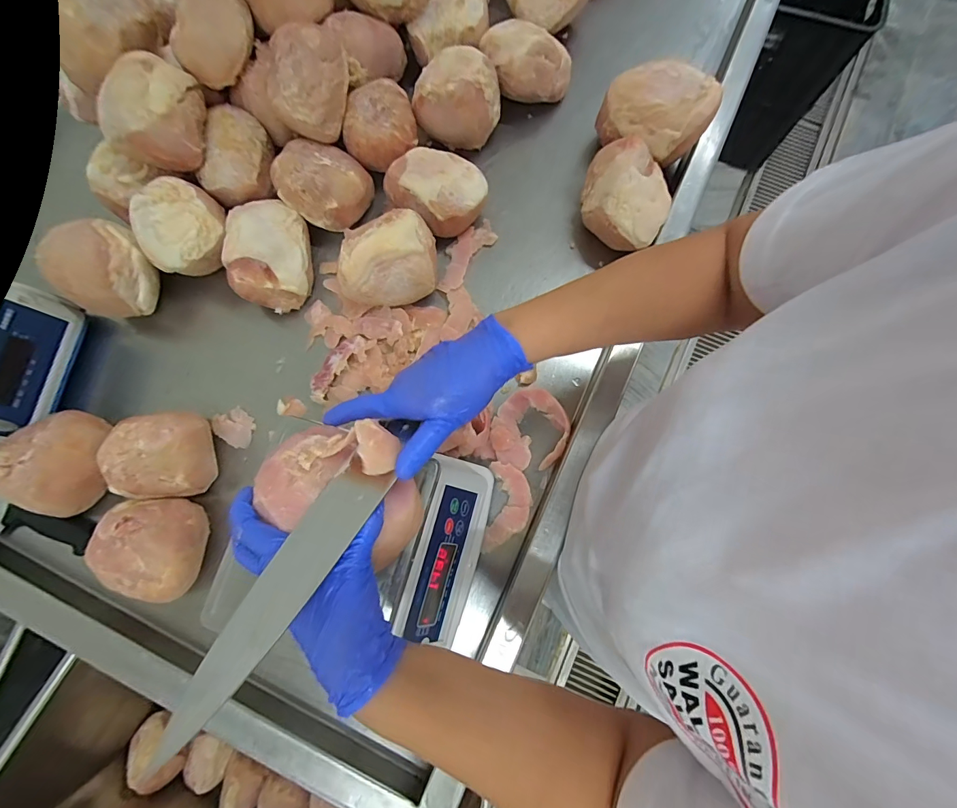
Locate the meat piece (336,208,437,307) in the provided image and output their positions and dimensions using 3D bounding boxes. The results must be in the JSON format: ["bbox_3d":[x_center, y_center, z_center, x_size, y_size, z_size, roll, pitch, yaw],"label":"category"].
[{"bbox_3d":[-0.123,-0.195,0.550,0.130,0.089,0.101,-10,79,-1],"label":"meat piece"}]

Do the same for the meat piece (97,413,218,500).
[{"bbox_3d":[-0.403,0.062,0.520,0.104,0.066,0.110,0,79,1],"label":"meat piece"}]

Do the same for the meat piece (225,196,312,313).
[{"bbox_3d":[-0.295,-0.217,0.581,0.100,0.065,0.155,-6,78,0],"label":"meat piece"}]

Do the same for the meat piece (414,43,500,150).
[{"bbox_3d":[-0.029,-0.466,0.614,0.124,0.084,0.112,5,79,2],"label":"meat piece"}]

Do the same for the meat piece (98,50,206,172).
[{"bbox_3d":[-0.429,-0.388,0.550,0.109,0.086,0.131,3,79,2],"label":"meat piece"}]

